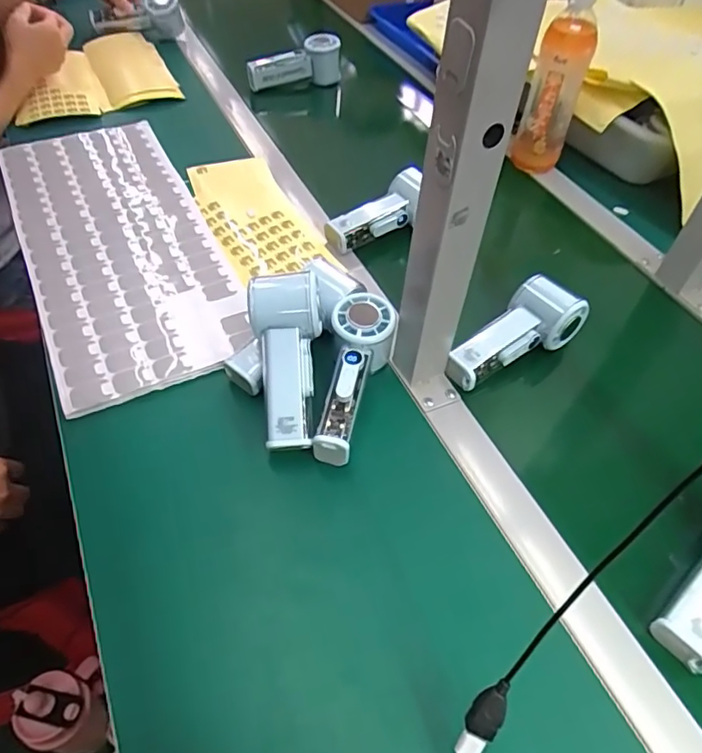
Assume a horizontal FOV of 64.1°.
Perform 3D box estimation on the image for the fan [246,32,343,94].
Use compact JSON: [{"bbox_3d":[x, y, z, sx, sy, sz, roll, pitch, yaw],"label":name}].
[{"bbox_3d":[-0.091,-0.490,0.879,0.143,0.063,0.048,-12,52,-13],"label":"fan"}]

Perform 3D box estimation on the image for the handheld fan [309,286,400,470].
[{"bbox_3d":[0.001,0.001,0.490,0.057,0.065,0.151,11,50,4],"label":"handheld fan"}]

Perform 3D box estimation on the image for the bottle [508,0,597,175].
[{"bbox_3d":[0.257,-0.363,0.705,0.066,0.205,0.061,19,51,10],"label":"bottle"}]

